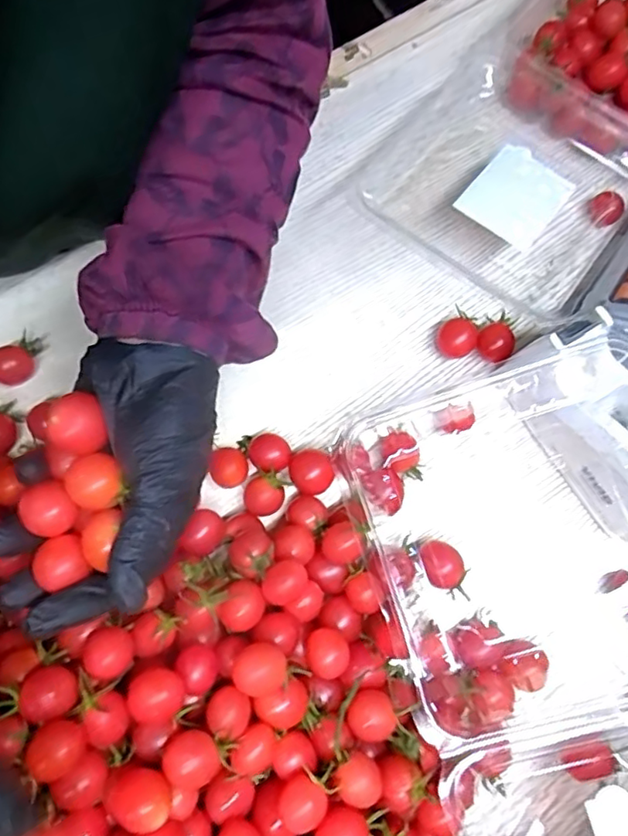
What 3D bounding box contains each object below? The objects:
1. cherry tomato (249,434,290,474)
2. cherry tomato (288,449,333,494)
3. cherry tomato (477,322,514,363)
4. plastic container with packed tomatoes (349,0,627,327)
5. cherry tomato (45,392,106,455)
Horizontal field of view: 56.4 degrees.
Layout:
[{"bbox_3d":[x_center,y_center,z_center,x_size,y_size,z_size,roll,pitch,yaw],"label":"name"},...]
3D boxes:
[{"bbox_3d":[-0.029,0.024,0.386,0.027,0.021,0.025,1,74,-2],"label":"cherry tomato"},{"bbox_3d":[-0.002,0.037,0.384,0.026,0.026,0.029,-34,78,-11],"label":"cherry tomato"},{"bbox_3d":[0.126,-0.052,0.412,0.025,0.019,0.024,40,76,9],"label":"cherry tomato"},{"bbox_3d":[0.185,-0.231,0.454,0.191,0.058,0.347,36,76,8],"label":"plastic container with packed tomatoes"},{"bbox_3d":[-0.105,0.005,0.262,0.022,0.022,0.022,15,74,2],"label":"cherry tomato"}]

